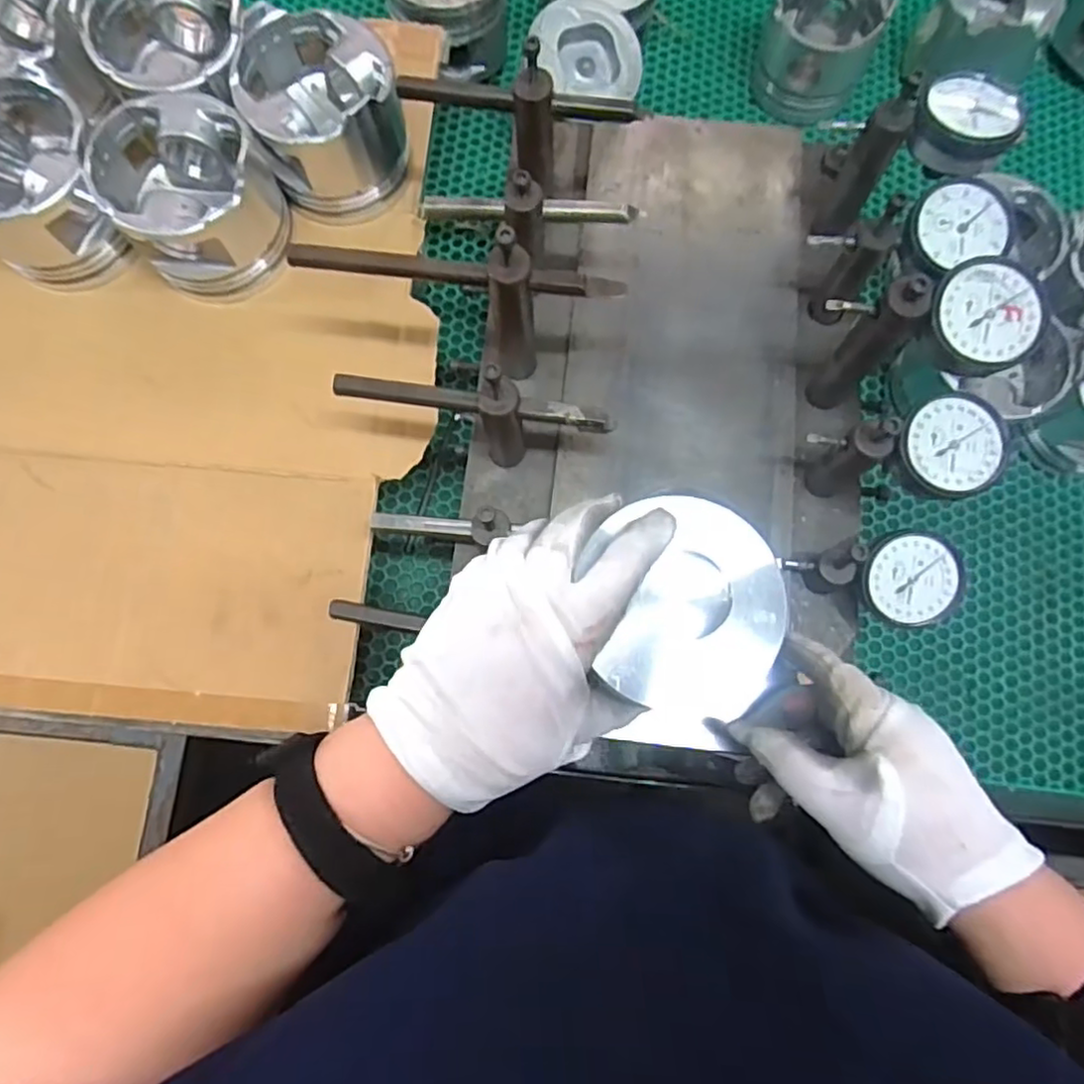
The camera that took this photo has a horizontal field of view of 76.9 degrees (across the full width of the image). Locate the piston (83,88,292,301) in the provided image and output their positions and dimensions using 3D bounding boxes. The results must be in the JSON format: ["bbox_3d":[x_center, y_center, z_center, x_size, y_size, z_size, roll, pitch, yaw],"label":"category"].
[{"bbox_3d":[-0.229,-0.226,0.454,0.098,0.082,0.097,0,78,-1],"label":"piston"}]

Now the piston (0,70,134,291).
[{"bbox_3d":[-0.335,-0.236,0.453,0.101,0.089,0.096,0,78,-1],"label":"piston"}]

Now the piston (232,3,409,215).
[{"bbox_3d":[-0.146,-0.290,0.468,0.095,0.079,0.097,0,78,-1],"label":"piston"}]

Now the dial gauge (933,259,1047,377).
[{"bbox_3d":[0.223,-0.114,0.344,0.053,0.019,0.053,0,78,-1],"label":"dial gauge"}]

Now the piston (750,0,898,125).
[{"bbox_3d":[0.242,-0.440,0.601,0.090,0.089,0.090,0,78,-1],"label":"piston"}]

